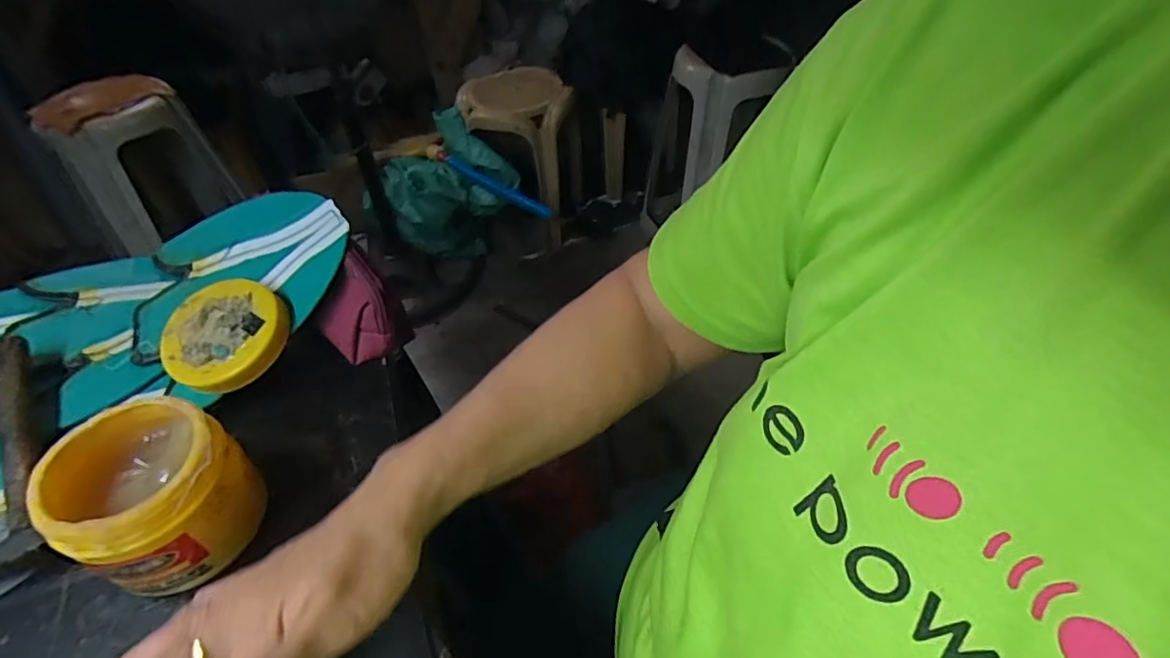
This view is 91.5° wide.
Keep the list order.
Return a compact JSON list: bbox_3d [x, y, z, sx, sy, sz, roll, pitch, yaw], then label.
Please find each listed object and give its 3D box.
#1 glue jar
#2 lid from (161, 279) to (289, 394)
[{"bbox_3d":[-0.258,0.099,0.345,0.090,0.075,0.089,-2,45,2],"label":"glue jar"},{"bbox_3d":[-0.284,0.003,0.451,0.089,0.020,0.090,-1,63,2],"label":"lid"}]

